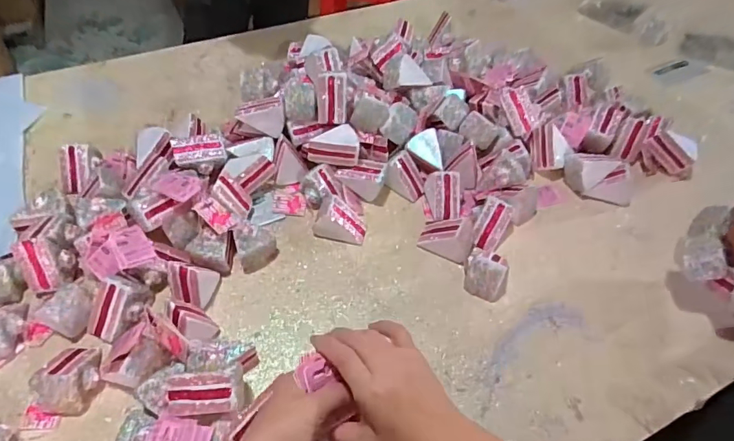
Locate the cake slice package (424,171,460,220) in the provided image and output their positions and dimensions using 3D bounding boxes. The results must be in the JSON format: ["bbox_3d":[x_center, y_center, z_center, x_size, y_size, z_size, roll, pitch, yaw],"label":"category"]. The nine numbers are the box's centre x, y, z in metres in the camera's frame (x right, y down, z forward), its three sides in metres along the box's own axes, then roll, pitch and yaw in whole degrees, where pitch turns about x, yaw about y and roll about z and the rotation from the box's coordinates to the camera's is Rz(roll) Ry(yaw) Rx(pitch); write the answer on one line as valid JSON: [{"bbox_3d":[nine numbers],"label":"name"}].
[{"bbox_3d":[0.138,-0.045,0.811,0.059,0.057,0.076,3,51,-1],"label":"cake slice package"}]

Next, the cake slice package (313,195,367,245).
[{"bbox_3d":[-0.045,-0.004,0.792,0.089,0.058,0.062,15,52,9],"label":"cake slice package"}]

